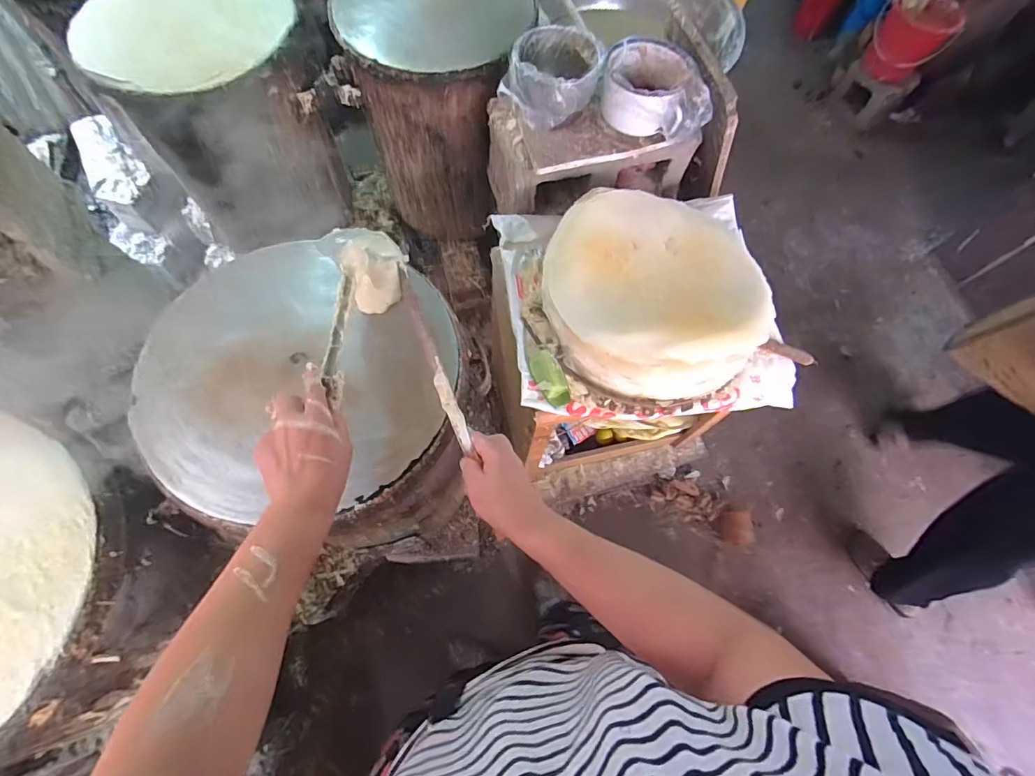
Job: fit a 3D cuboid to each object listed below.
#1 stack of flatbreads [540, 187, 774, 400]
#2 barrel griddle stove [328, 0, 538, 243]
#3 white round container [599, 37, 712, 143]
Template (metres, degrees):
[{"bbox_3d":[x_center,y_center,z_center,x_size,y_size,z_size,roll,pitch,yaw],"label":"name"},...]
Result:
[{"bbox_3d":[0.228,-0.169,0.788,0.368,0.112,0.367,2,68,-3],"label":"stack of flatbreads"},{"bbox_3d":[-0.175,-0.637,1.092,0.361,0.482,0.348,-16,69,-10],"label":"barrel griddle stove"},{"bbox_3d":[0.246,-0.545,0.840,0.190,0.085,0.160,7,67,0],"label":"white round container"}]

